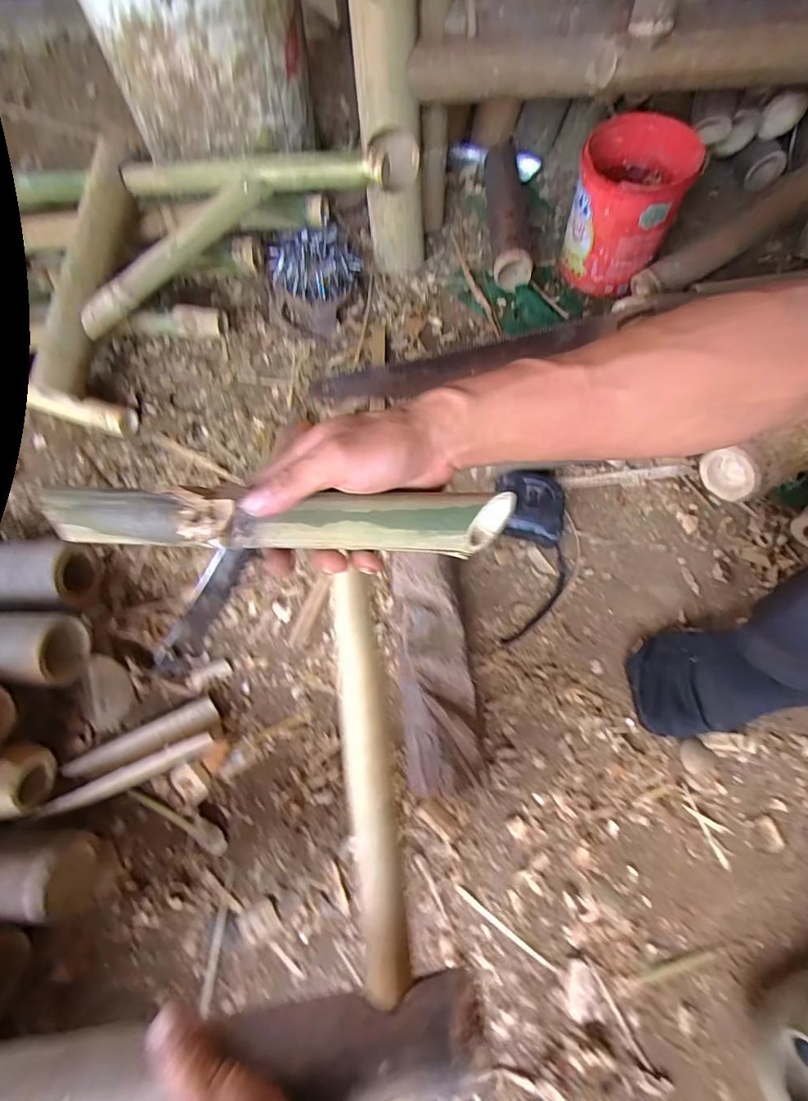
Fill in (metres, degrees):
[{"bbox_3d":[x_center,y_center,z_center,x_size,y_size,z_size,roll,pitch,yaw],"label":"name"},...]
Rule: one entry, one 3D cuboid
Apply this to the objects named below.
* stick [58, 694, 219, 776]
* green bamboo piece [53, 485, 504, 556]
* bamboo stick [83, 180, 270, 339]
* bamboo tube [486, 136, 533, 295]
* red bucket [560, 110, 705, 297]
[{"bbox_3d":[-0.265,0.196,0.485,0.150,0.018,0.034,-25,69,-7],"label":"stick"},{"bbox_3d":[-0.071,-0.017,0.287,0.268,0.035,0.031,1,68,-1],"label":"green bamboo piece"},{"bbox_3d":[-0.286,-0.359,0.589,0.277,0.032,0.022,-34,69,6],"label":"bamboo stick"},{"bbox_3d":[0.158,-0.526,0.731,0.053,0.058,0.293,-1,67,3],"label":"bamboo tube"},{"bbox_3d":[0.304,-0.474,0.663,0.130,0.151,0.149,23,71,12],"label":"red bucket"}]

